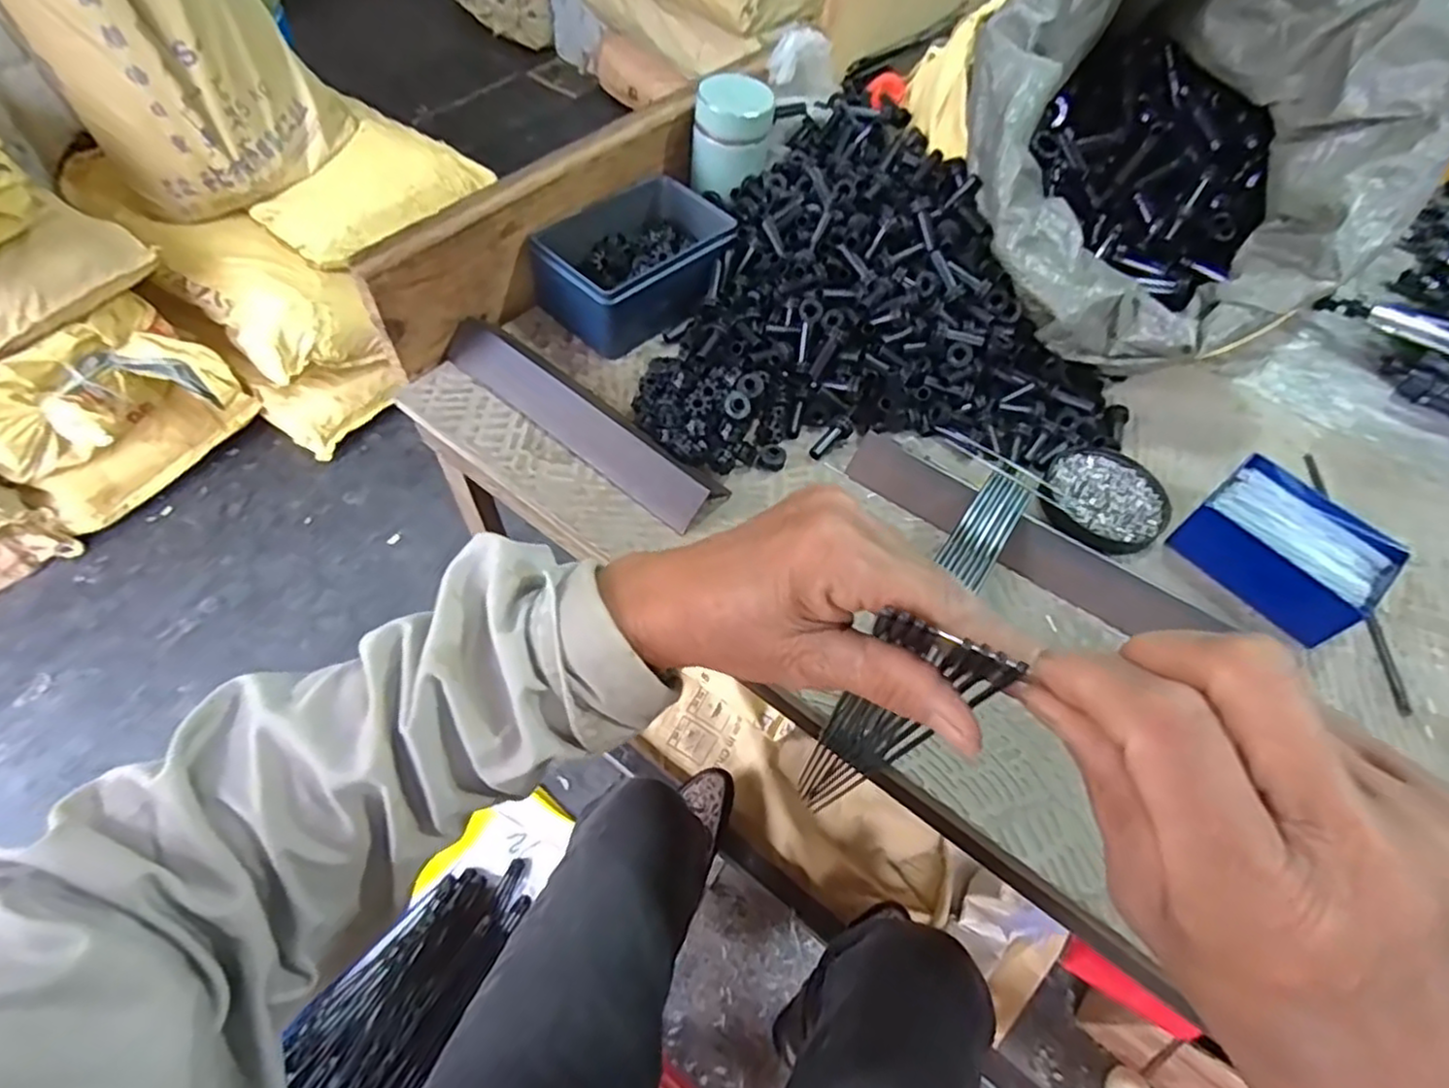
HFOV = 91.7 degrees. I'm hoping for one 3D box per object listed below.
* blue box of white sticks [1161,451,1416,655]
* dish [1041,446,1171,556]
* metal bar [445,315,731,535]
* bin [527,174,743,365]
[{"bbox_3d":[0.375,0.001,0.470,0.087,0.038,0.106,-34,65,-23],"label":"blue box of white sticks"},{"bbox_3d":[0.270,-0.032,0.501,0.078,0.014,0.082,2,57,-3],"label":"dish"},{"bbox_3d":[-0.103,-0.090,0.490,0.236,0.024,0.039,35,61,18],"label":"metal bar"},{"bbox_3d":[-0.067,-0.229,0.571,0.153,0.059,0.103,-36,66,-24],"label":"bin"}]

